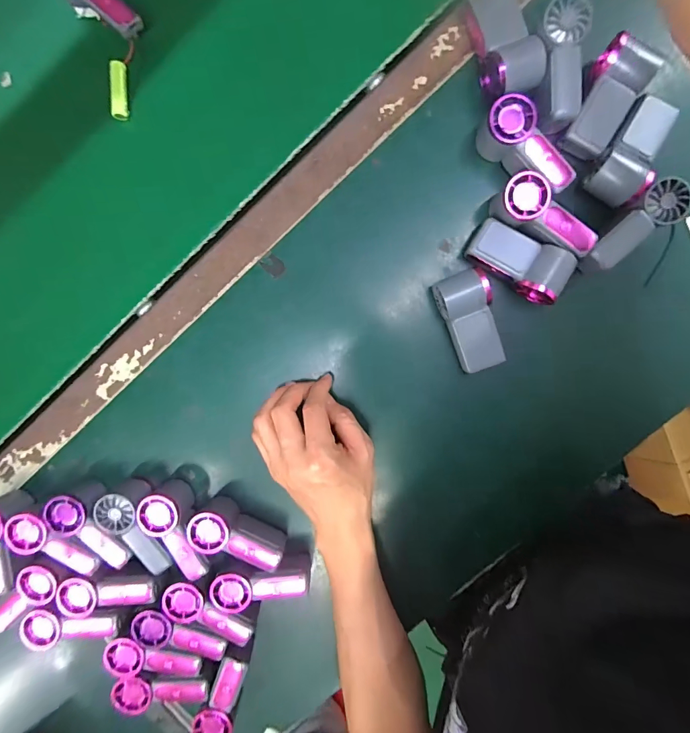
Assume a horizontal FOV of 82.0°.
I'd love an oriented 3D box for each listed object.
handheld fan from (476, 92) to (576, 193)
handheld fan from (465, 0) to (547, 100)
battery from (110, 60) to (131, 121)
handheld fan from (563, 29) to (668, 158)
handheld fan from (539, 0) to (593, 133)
[{"bbox_3d":[0.161,-0.190,0.350,0.037,0.029,0.092,-39,88,7],"label":"handheld fan"},{"bbox_3d":[0.140,-0.289,0.351,0.046,0.036,0.099,-18,95,3],"label":"handheld fan"},{"bbox_3d":[-0.224,-0.273,0.395,0.010,0.017,0.053,1,95,2],"label":"battery"},{"bbox_3d":[0.230,-0.235,0.349,0.046,0.026,0.088,31,95,0],"label":"handheld fan"},{"bbox_3d":[0.187,-0.261,0.344,0.034,0.032,0.095,-2,108,7],"label":"handheld fan"}]

